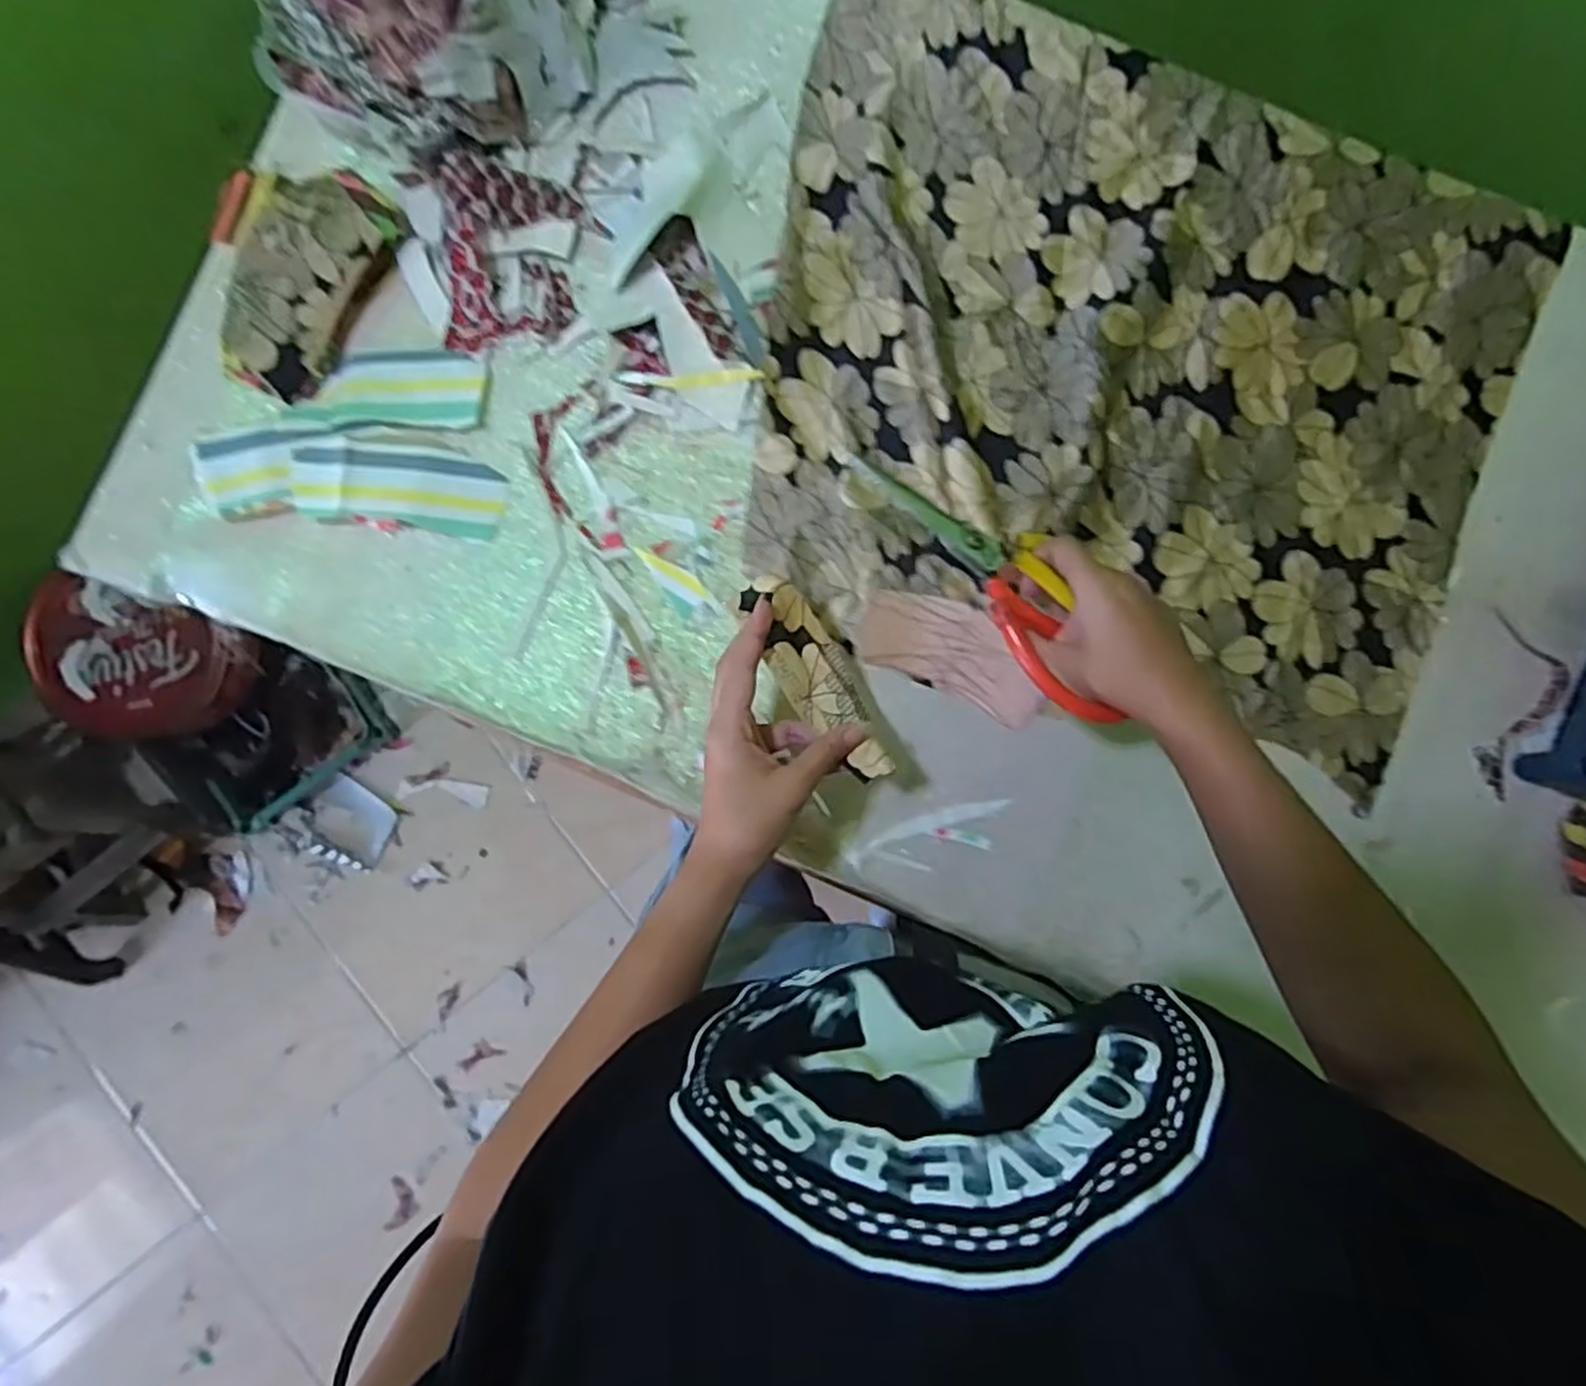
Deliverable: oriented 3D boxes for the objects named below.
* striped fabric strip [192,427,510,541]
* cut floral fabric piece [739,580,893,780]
[{"bbox_3d":[-0.288,-0.140,0.518,0.185,0.019,0.058,4,88,1],"label":"striped fabric strip"},{"bbox_3d":[0.019,-0.012,0.452,0.050,0.018,0.126,-36,94,-45],"label":"cut floral fabric piece"}]

